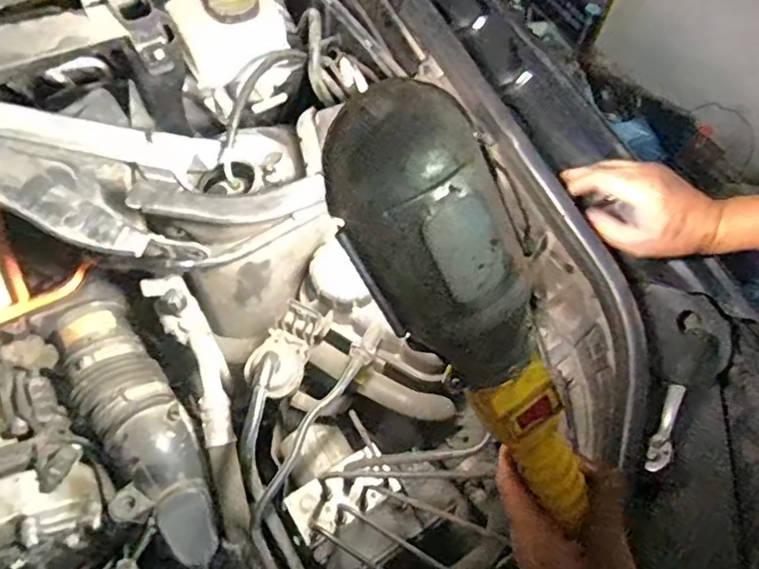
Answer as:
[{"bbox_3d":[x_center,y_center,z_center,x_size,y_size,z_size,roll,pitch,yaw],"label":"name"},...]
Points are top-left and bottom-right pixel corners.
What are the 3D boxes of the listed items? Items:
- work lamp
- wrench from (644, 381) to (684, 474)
[{"bbox_3d":[0.059,0.021,0.308,0.076,0.261,0.047,-40,26,-21],"label":"work lamp"},{"bbox_3d":[0.241,0.118,0.489,0.016,0.015,0.086,26,63,12],"label":"wrench"}]

